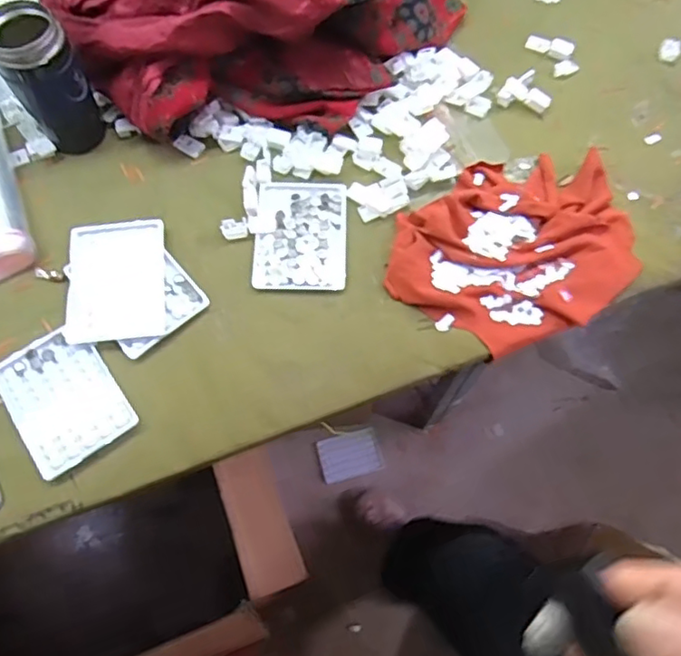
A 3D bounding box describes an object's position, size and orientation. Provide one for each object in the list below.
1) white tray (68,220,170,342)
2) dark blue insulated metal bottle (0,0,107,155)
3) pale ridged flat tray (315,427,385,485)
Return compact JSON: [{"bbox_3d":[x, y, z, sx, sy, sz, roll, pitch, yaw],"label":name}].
[{"bbox_3d":[-0.227,-0.049,0.606,0.097,0.007,0.130,-6,68,-4],"label":"white tray"},{"bbox_3d":[-0.301,-0.250,0.619,0.074,0.138,0.058,-28,71,-12],"label":"dark blue insulated metal bottle"},{"bbox_3d":[0.021,0.275,1.287,0.128,0.019,0.095,-14,69,-8],"label":"pale ridged flat tray"}]

